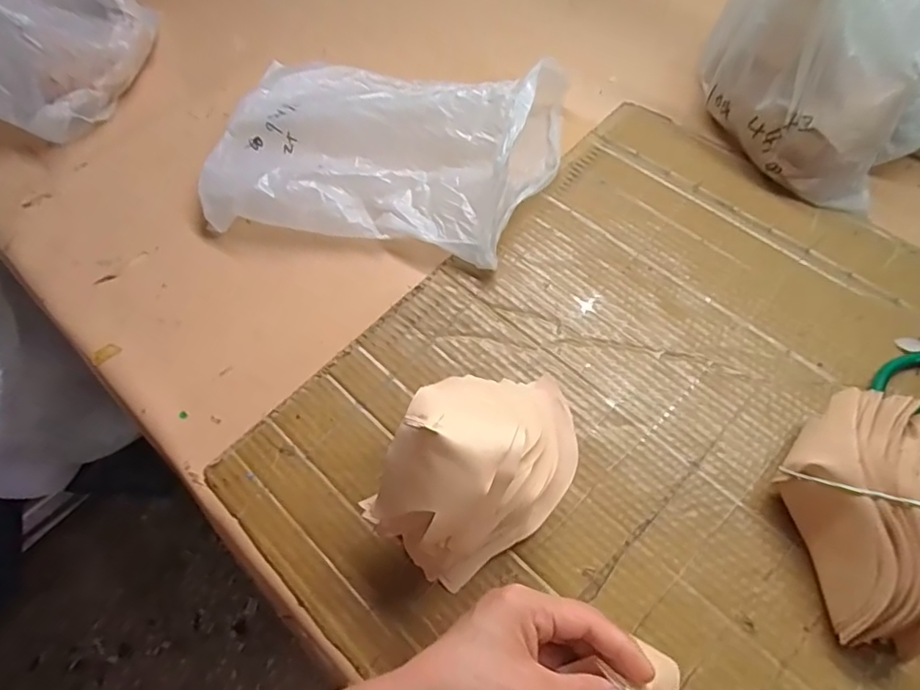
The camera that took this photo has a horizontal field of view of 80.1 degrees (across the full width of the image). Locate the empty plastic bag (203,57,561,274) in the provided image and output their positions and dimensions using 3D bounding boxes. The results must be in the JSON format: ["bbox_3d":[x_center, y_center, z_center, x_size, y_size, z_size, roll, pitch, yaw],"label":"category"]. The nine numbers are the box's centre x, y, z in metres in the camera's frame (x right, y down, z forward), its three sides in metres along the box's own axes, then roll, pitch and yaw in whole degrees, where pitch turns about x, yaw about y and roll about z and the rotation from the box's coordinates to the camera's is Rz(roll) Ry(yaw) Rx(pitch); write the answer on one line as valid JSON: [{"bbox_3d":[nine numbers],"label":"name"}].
[{"bbox_3d":[-0.080,-0.220,0.573,0.354,0.086,0.250,10,63,9],"label":"empty plastic bag"}]

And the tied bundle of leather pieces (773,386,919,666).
[{"bbox_3d":[0.278,0.114,0.378,0.102,0.083,0.162,21,66,14],"label":"tied bundle of leather pieces"}]

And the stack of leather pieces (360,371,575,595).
[{"bbox_3d":[0.022,0.073,0.390,0.111,0.130,0.181,40,71,21],"label":"stack of leather pieces"}]

